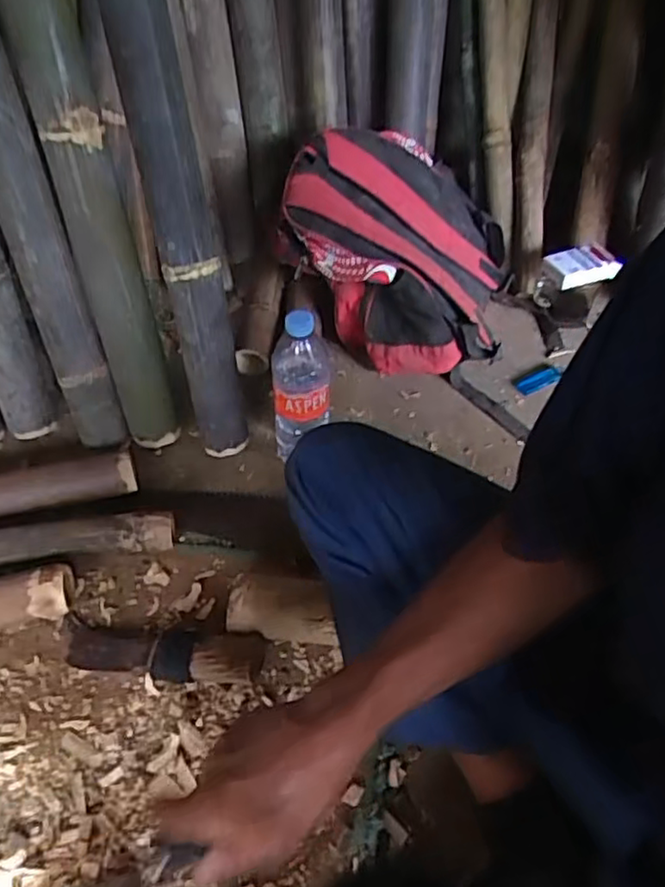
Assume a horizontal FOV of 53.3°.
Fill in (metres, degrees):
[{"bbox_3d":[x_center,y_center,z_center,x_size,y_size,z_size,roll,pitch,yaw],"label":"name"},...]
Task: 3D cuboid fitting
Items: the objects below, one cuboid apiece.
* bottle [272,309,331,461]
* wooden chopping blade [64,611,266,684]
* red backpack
[{"bbox_3d":[-0.039,-0.065,0.828,0.071,0.234,0.068,-3,49,-2],"label":"bottle"},{"bbox_3d":[-0.189,0.220,0.711,0.239,0.041,0.059,0,48,16],"label":"wooden chopping blade"},{"bbox_3d":[0.110,-0.304,1.008,0.331,0.215,0.314,16,51,14],"label":"red backpack"}]

